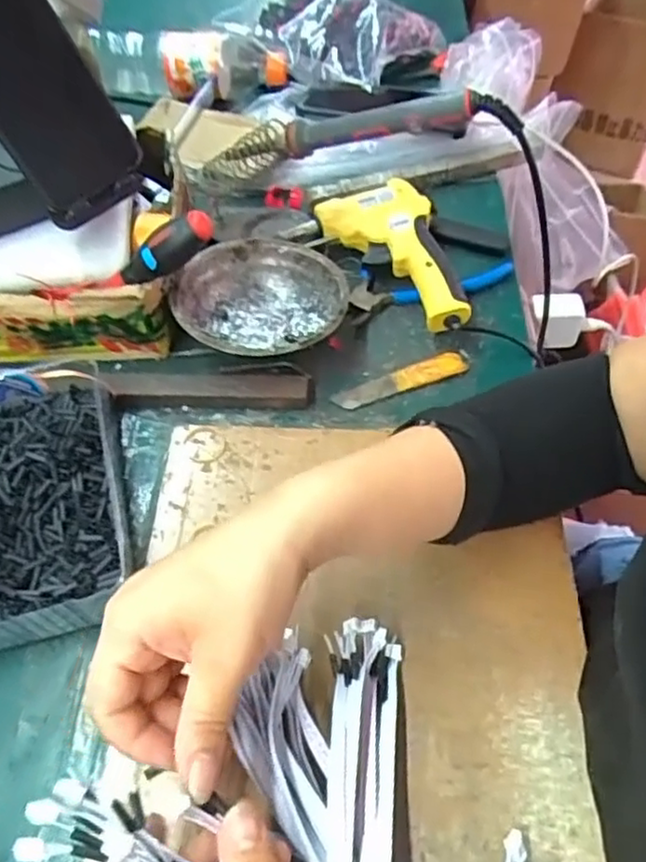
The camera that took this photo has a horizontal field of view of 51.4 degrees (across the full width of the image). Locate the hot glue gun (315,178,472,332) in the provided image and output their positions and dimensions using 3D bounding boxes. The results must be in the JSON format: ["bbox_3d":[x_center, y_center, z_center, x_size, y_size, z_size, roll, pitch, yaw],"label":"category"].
[{"bbox_3d":[0.066,-0.154,0.550,0.082,0.034,0.185,-33,60,-18],"label":"hot glue gun"}]

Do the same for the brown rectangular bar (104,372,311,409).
[{"bbox_3d":[-0.080,-0.031,0.483,0.143,0.018,0.022,1,55,4],"label":"brown rectangular bar"}]

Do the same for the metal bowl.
[{"bbox_3d":[-0.046,-0.102,0.512,0.124,0.049,0.113,-2,55,2],"label":"metal bowl"}]

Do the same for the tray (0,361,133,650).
[{"bbox_3d":[-0.197,0.042,0.425,0.141,0.039,0.186,-11,55,-5],"label":"tray"}]

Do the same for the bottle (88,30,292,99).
[{"bbox_3d":[-0.143,-0.395,0.721,0.204,0.064,0.053,10,55,9],"label":"bottle"}]

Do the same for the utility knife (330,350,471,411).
[{"bbox_3d":[0.058,-0.039,0.494,0.103,0.004,0.022,-20,56,-10],"label":"utility knife"}]

